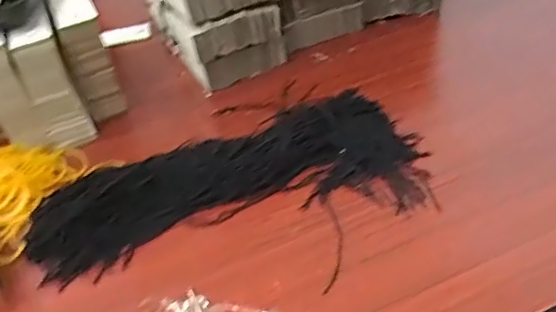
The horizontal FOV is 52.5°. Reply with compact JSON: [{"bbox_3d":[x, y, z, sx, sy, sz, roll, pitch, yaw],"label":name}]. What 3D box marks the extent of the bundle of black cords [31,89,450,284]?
[{"bbox_3d":[-0.040,0.018,0.434,0.301,0.040,0.100,-11,42,-5],"label":"bundle of black cords"}]

